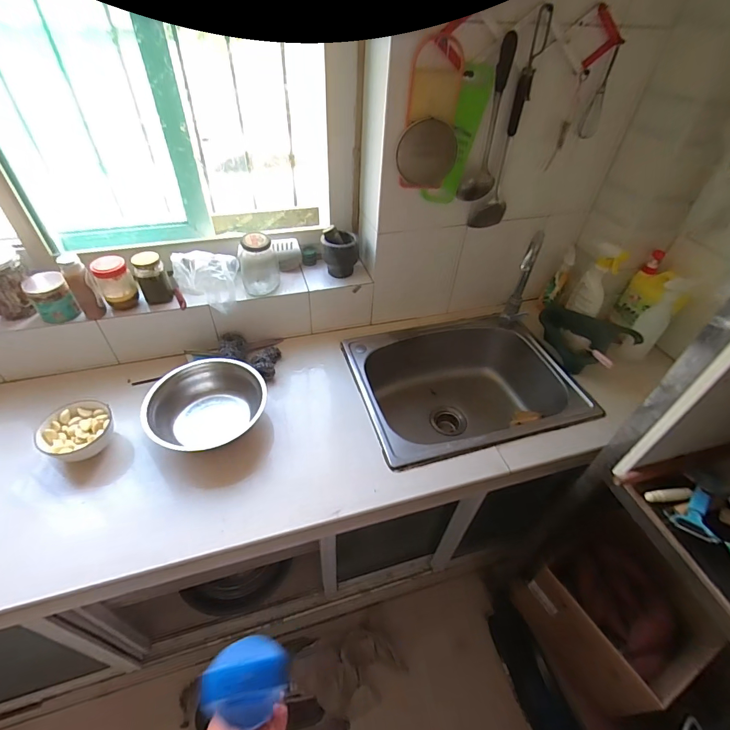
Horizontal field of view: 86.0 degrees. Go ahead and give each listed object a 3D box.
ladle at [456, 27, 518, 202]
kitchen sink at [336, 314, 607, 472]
[{"bbox_3d":[0.275,-0.509,0.843,0.061,0.305,0.043,-11,49,-18],"label":"ladle"},{"bbox_3d":[0.265,0.097,1.135,0.605,0.253,0.455,-10,48,-16],"label":"kitchen sink"}]

